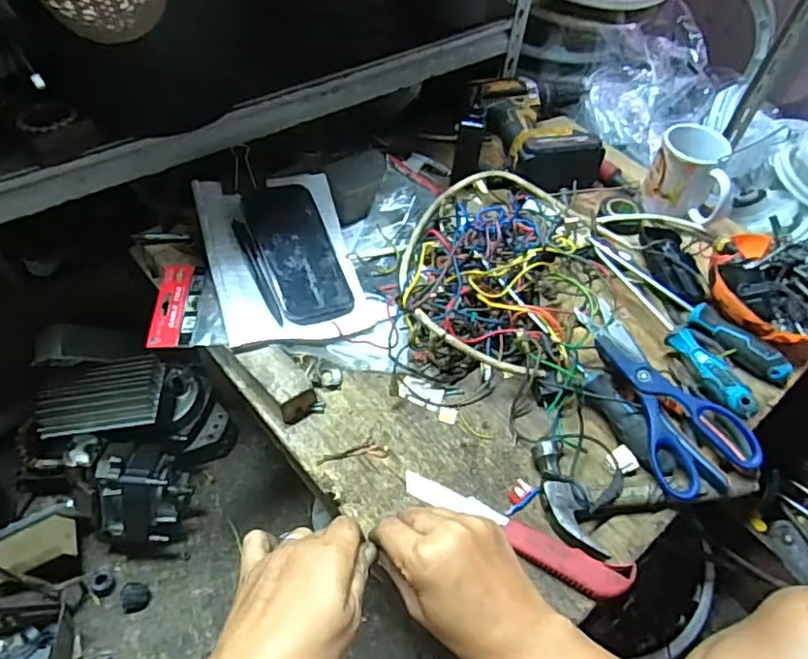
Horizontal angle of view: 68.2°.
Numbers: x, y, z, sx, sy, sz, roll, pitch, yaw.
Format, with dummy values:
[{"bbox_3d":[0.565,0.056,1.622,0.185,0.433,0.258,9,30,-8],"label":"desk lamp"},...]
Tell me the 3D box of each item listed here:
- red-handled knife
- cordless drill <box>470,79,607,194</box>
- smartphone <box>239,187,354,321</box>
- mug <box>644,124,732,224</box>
[{"bbox_3d":[0.096,0.180,0.524,0.207,0.016,0.038,22,54,11],"label":"red-handled knife"},{"bbox_3d":[0.201,-0.287,0.842,0.163,0.068,0.245,0,53,-5],"label":"cordless drill"},{"bbox_3d":[-0.116,-0.087,0.653,0.077,0.011,0.173,-19,70,-18],"label":"smartphone"},{"bbox_3d":[0.369,-0.199,0.769,0.096,0.085,0.082,22,54,11],"label":"mug"}]

